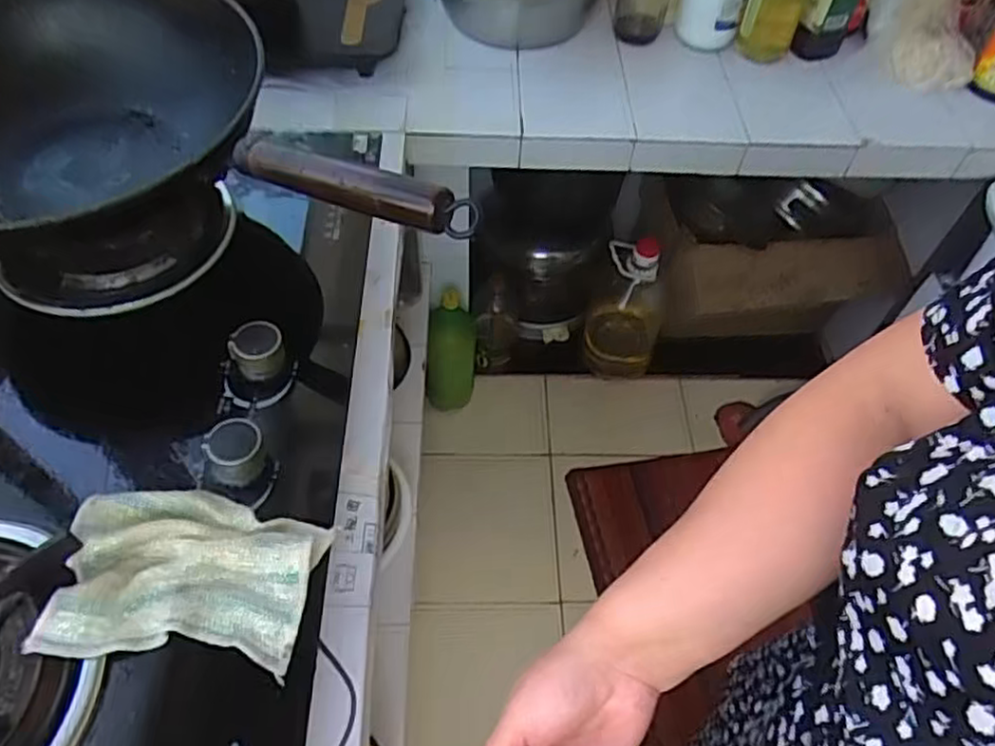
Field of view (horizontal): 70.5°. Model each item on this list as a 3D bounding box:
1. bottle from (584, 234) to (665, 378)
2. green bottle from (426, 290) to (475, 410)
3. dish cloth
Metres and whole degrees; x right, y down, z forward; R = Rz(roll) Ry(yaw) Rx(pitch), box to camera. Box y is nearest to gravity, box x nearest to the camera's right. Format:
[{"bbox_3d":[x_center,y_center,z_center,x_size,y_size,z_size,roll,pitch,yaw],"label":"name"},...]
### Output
[{"bbox_3d":[0.273,-0.134,1.479,0.141,0.357,0.150,8,54,2],"label":"bottle"},{"bbox_3d":[-0.090,-0.041,1.396,0.109,0.276,0.086,-6,32,-8],"label":"green bottle"},{"bbox_3d":[-0.198,0.129,0.457,0.154,0.027,0.109,5,54,0],"label":"dish cloth"}]

